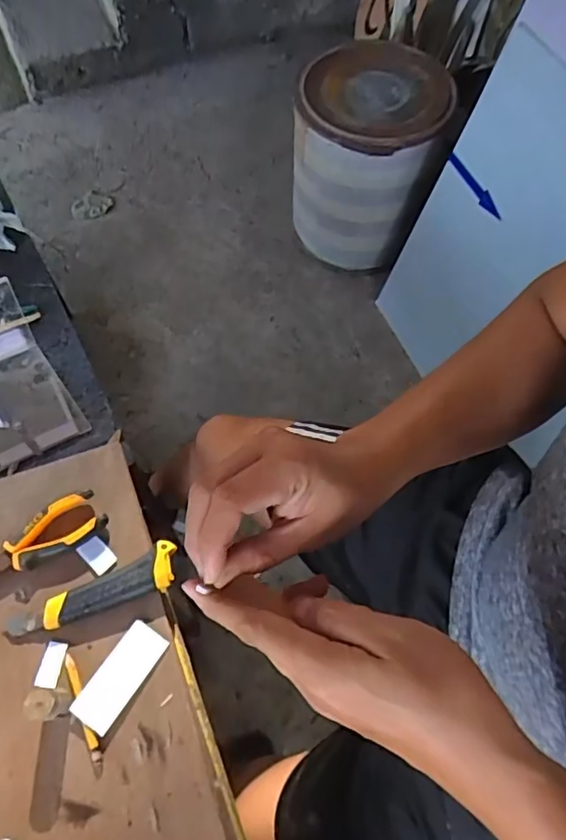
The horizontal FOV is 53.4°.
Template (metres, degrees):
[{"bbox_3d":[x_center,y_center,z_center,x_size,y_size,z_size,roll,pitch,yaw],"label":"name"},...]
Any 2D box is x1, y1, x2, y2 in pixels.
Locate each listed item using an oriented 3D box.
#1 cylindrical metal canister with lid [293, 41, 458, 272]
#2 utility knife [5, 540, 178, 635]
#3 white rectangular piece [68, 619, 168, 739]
[{"bbox_3d":[0.222,-0.720,1.563,0.376,0.453,0.375,1,63,-2],"label":"cylindrical metal canister with lid"},{"bbox_3d":[-0.180,0.170,0.542,0.166,0.020,0.039,-23,67,-14],"label":"utility knife"},{"bbox_3d":[-0.149,0.234,0.518,0.040,0.006,0.093,31,66,12],"label":"white rectangular piece"}]

